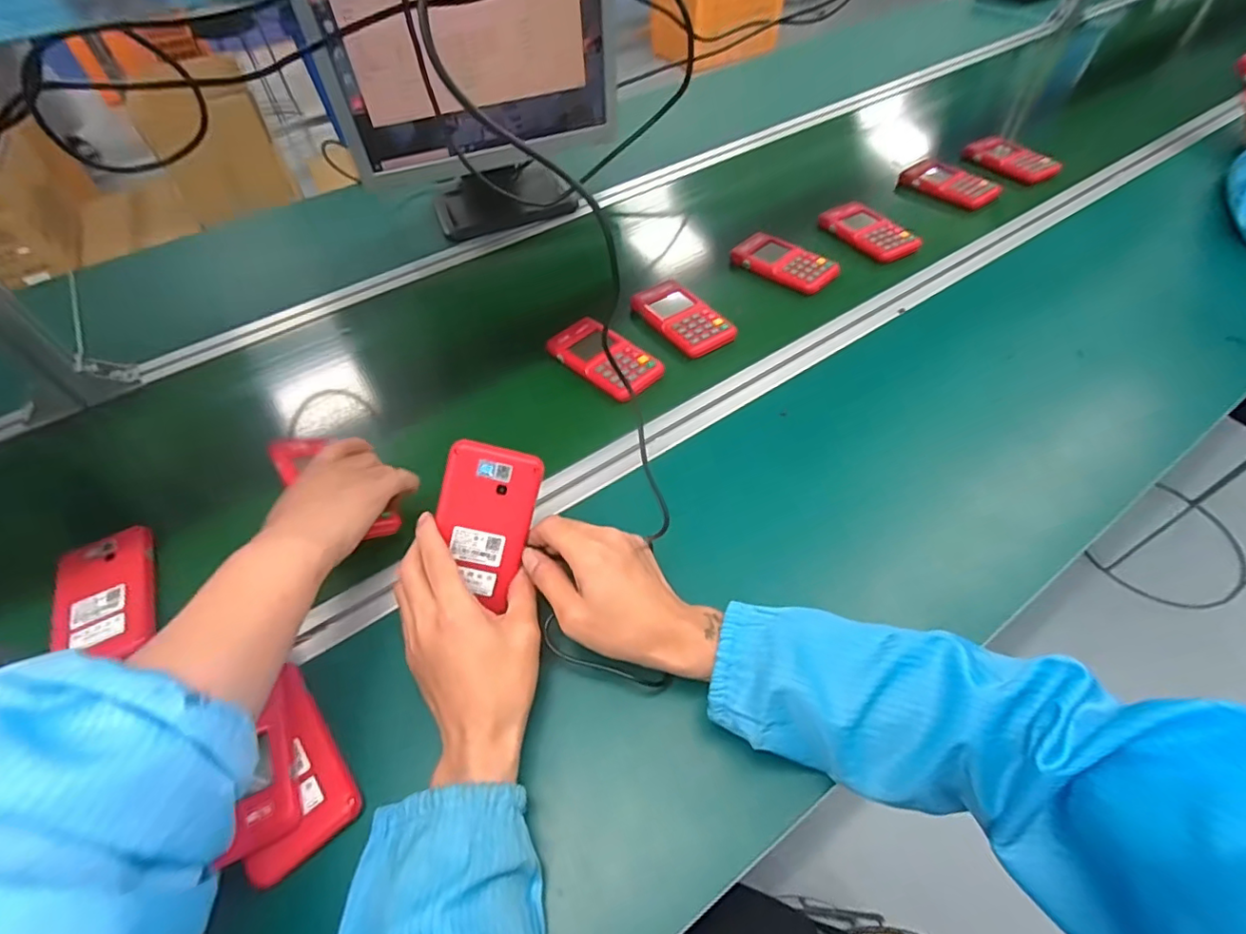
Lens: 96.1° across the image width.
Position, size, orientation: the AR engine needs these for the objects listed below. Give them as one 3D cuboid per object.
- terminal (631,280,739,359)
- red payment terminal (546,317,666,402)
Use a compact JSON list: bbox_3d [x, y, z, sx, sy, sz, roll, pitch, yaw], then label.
[{"bbox_3d":[0.070,-0.179,0.668,0.071,0.019,0.124,-26,56,-16],"label":"terminal"},{"bbox_3d":[-0.022,-0.125,0.632,0.069,0.017,0.129,-38,60,-22],"label":"red payment terminal"}]

